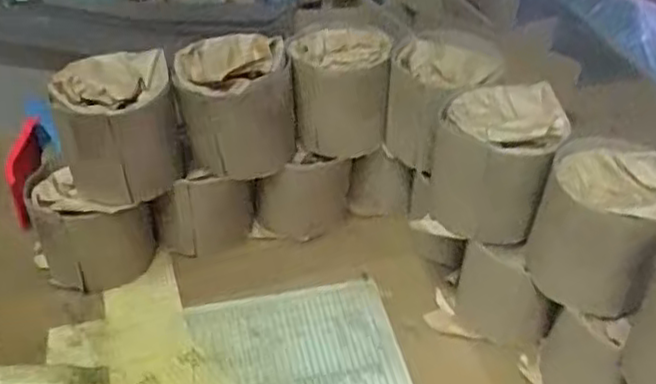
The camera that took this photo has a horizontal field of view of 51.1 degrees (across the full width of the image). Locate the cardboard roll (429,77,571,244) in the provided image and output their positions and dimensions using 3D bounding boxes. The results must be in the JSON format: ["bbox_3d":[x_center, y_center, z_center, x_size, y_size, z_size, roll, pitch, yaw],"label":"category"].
[{"bbox_3d":[0.138,-0.033,0.569,0.086,0.115,0.092,2,41,-1],"label":"cardboard roll"}]

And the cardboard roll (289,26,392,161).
[{"bbox_3d":[0.009,-0.091,0.644,0.093,0.100,0.074,5,41,2],"label":"cardboard roll"}]

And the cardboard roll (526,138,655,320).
[{"bbox_3d":[0.206,0.022,0.515,0.086,0.101,0.094,2,41,-1],"label":"cardboard roll"}]

